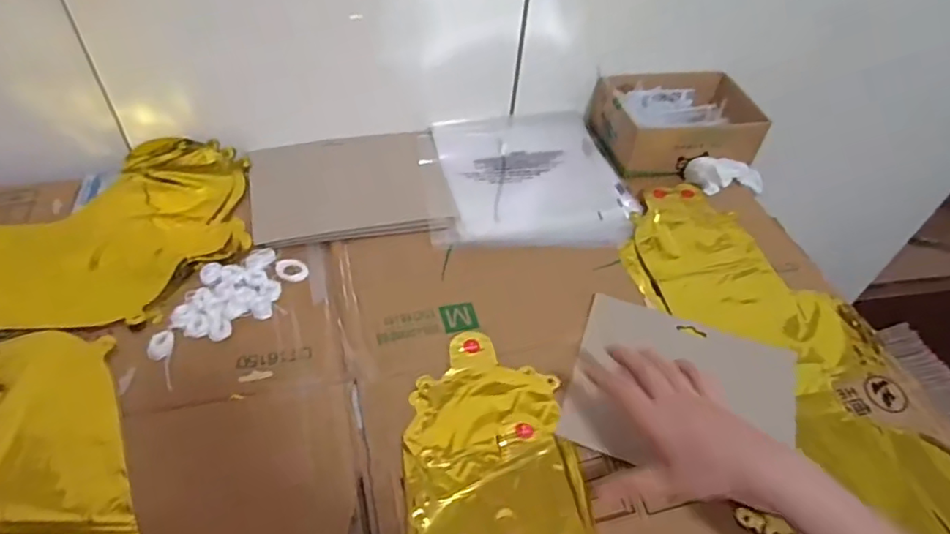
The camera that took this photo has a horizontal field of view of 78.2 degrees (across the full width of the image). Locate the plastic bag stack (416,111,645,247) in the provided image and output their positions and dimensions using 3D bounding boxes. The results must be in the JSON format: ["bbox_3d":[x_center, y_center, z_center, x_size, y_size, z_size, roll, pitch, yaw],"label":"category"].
[{"bbox_3d":[0.057,-0.104,0.700,0.233,0.029,0.224,-3,49,-8],"label":"plastic bag stack"}]

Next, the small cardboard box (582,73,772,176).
[{"bbox_3d":[0.268,-0.190,0.770,0.194,0.061,0.150,-10,50,-14],"label":"small cardboard box"}]

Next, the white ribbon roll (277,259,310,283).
[{"bbox_3d":[-0.179,0.003,0.573,0.030,0.005,0.027,-7,49,-12],"label":"white ribbon roll"}]

